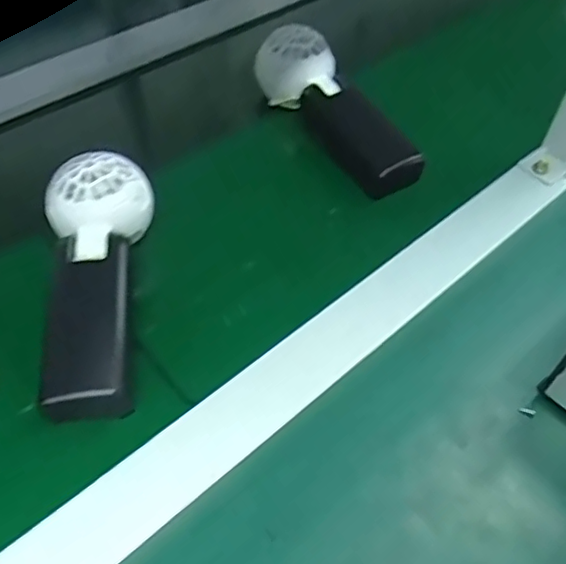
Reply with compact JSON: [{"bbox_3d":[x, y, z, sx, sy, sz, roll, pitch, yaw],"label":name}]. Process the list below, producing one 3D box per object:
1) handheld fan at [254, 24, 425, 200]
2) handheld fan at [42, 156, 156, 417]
[{"bbox_3d":[0.043,-0.134,0.480,0.044,0.048,0.164,-34,76,-25],"label":"handheld fan"},{"bbox_3d":[-0.108,-0.003,0.348,0.071,0.045,0.166,-2,51,-3],"label":"handheld fan"}]

